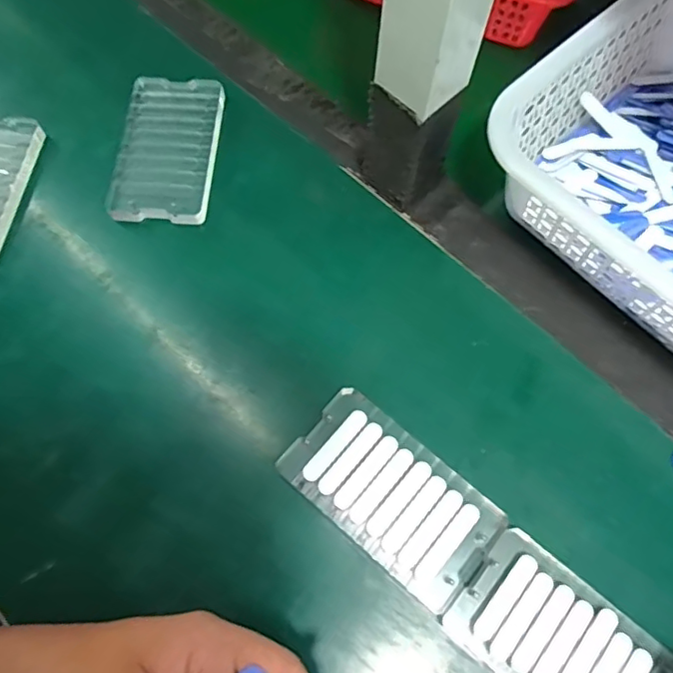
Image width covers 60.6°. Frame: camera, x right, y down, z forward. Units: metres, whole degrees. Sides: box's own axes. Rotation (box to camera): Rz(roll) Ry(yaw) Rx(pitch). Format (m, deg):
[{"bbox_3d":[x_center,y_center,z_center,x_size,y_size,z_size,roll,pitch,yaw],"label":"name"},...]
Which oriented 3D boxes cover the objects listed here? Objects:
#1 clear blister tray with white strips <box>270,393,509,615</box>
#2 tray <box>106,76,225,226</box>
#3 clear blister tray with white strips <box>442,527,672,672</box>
[{"bbox_3d":[0.032,0.091,0.336,0.122,0.011,0.068,39,73,14],"label":"clear blister tray with white strips"},{"bbox_3d":[-0.124,-0.139,0.425,0.069,0.016,0.121,5,68,1],"label":"tray"},{"bbox_3d":[0.125,0.169,0.308,0.122,0.013,0.067,38,72,13],"label":"clear blister tray with white strips"}]

